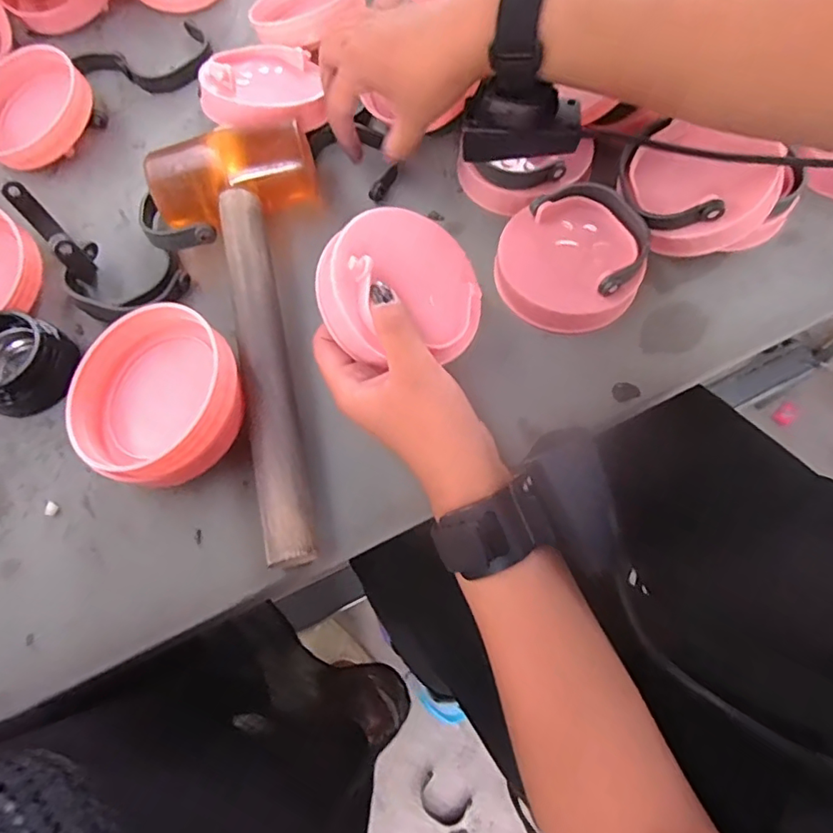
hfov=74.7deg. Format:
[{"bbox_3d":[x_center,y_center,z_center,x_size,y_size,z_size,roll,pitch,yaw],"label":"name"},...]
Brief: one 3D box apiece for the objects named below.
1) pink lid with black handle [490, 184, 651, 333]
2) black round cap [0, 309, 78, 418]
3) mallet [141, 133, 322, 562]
[{"bbox_3d":[0.101,-0.106,0.360,0.088,0.032,0.097,14,70,7],"label":"pink lid with black handle"},{"bbox_3d":[-0.247,-0.037,0.336,0.051,0.041,0.053,-1,69,2],"label":"black round cap"},{"bbox_3d":[-0.091,-0.058,0.339,0.104,0.039,0.294,-16,69,-4],"label":"mallet"}]

